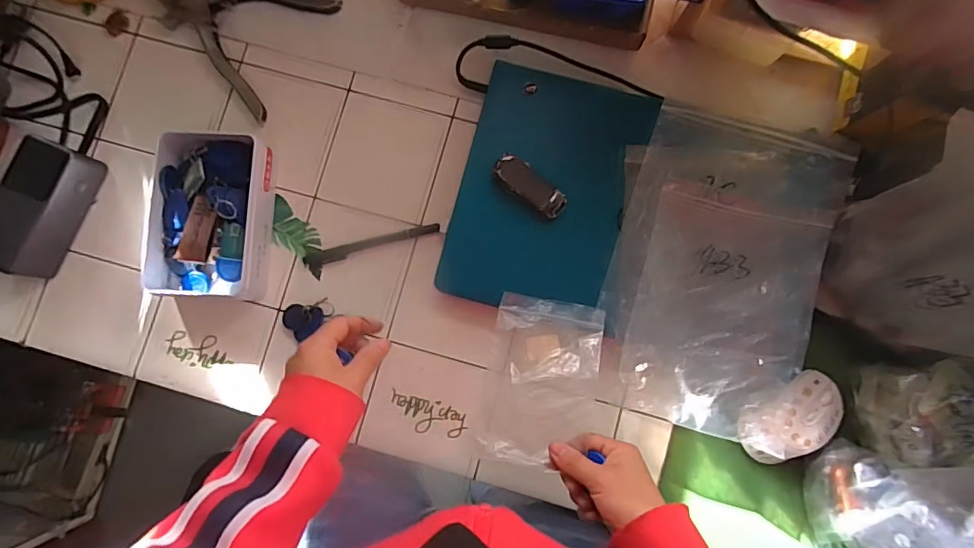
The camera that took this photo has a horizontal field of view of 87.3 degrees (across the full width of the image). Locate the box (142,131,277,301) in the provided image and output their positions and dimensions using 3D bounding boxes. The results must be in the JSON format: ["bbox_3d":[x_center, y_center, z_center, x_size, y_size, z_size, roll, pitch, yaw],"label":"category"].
[{"bbox_3d":[-0.266,-0.057,0.492,0.104,0.047,0.157,2,83,8],"label":"box"}]

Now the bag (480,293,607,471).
[{"bbox_3d":[0.050,0.093,0.451,0.094,0.027,0.140,8,84,6],"label":"bag"}]

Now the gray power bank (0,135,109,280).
[{"bbox_3d":[-0.436,-0.063,0.502,0.058,0.059,0.130,20,85,3],"label":"gray power bank"}]

